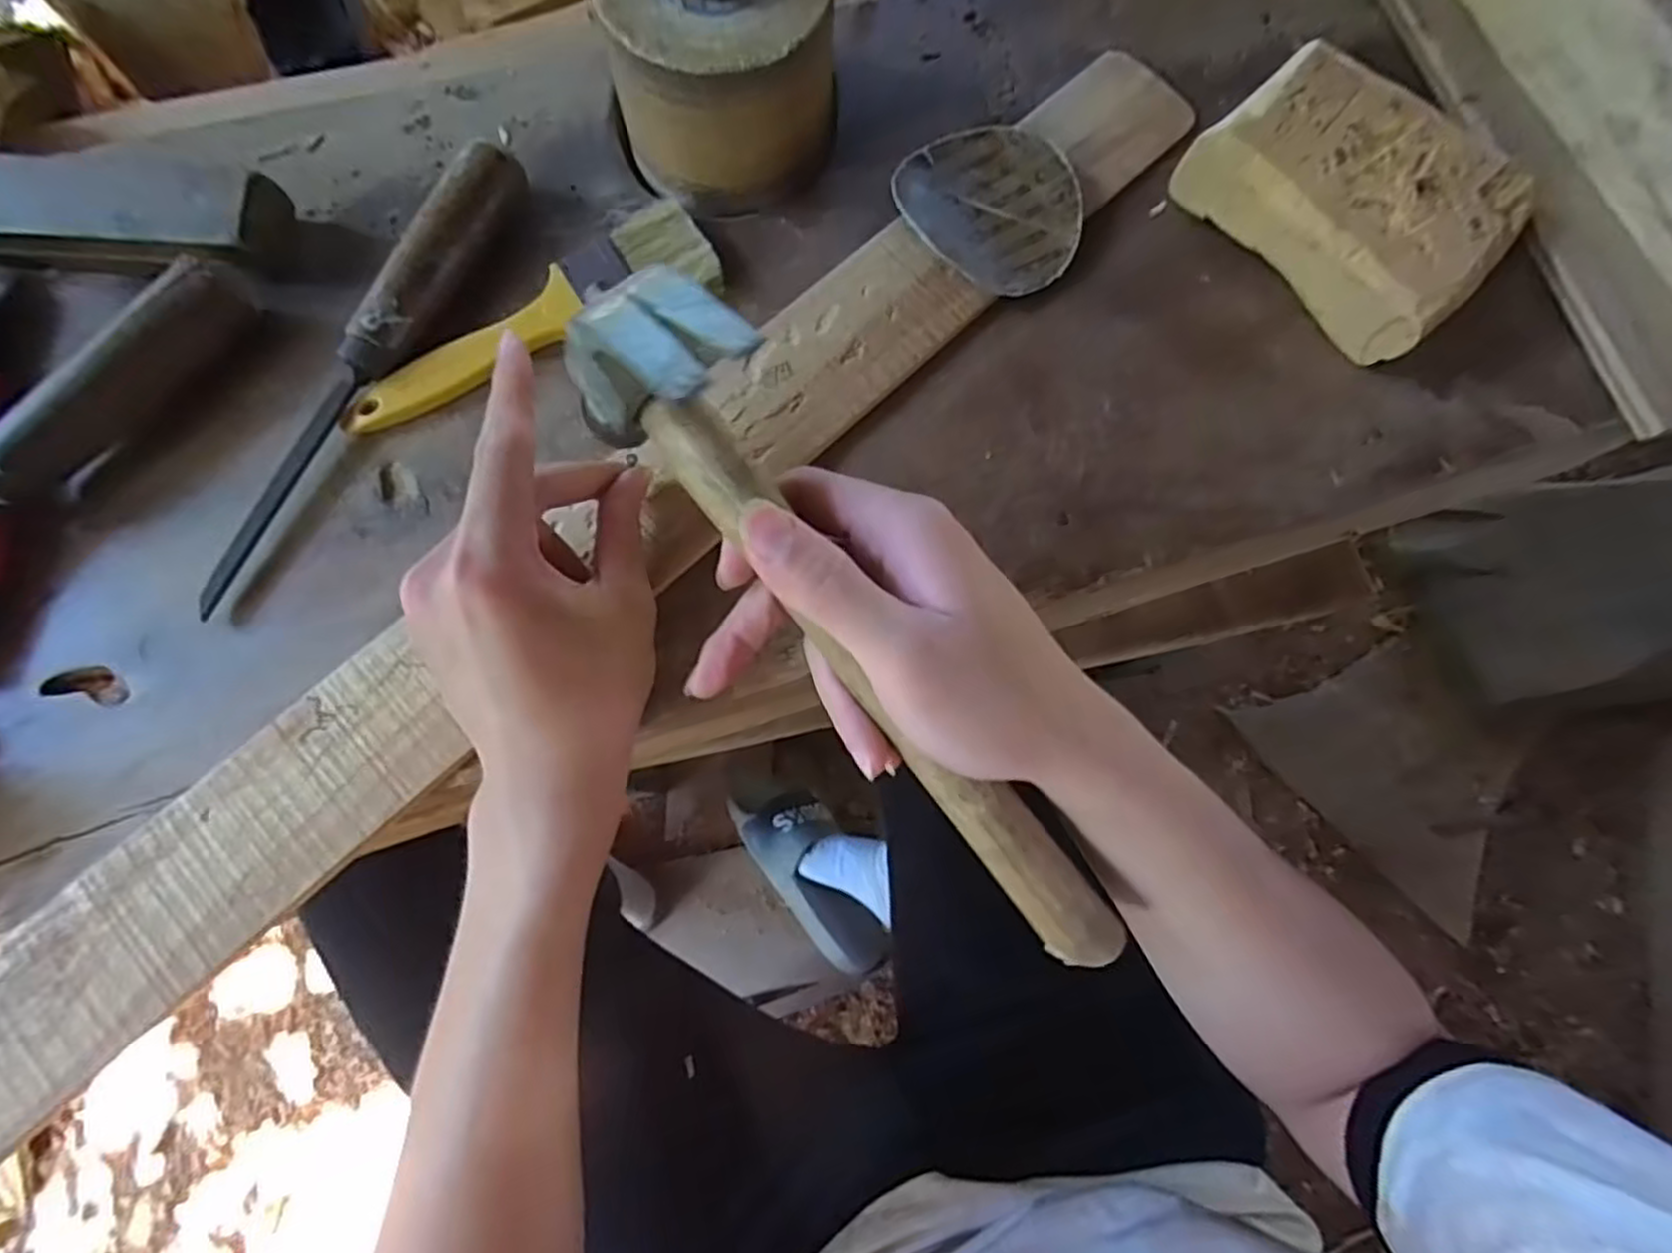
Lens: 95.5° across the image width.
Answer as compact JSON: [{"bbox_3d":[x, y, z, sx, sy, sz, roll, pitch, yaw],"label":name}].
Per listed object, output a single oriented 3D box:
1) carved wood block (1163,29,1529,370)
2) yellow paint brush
[{"bbox_3d":[0.243,-0.200,0.359,0.098,0.042,0.134,-39,82,-11],"label":"carved wood block"},{"bbox_3d":[-0.141,-0.145,0.347,0.175,0.014,0.049,-23,79,-9],"label":"yellow paint brush"}]

